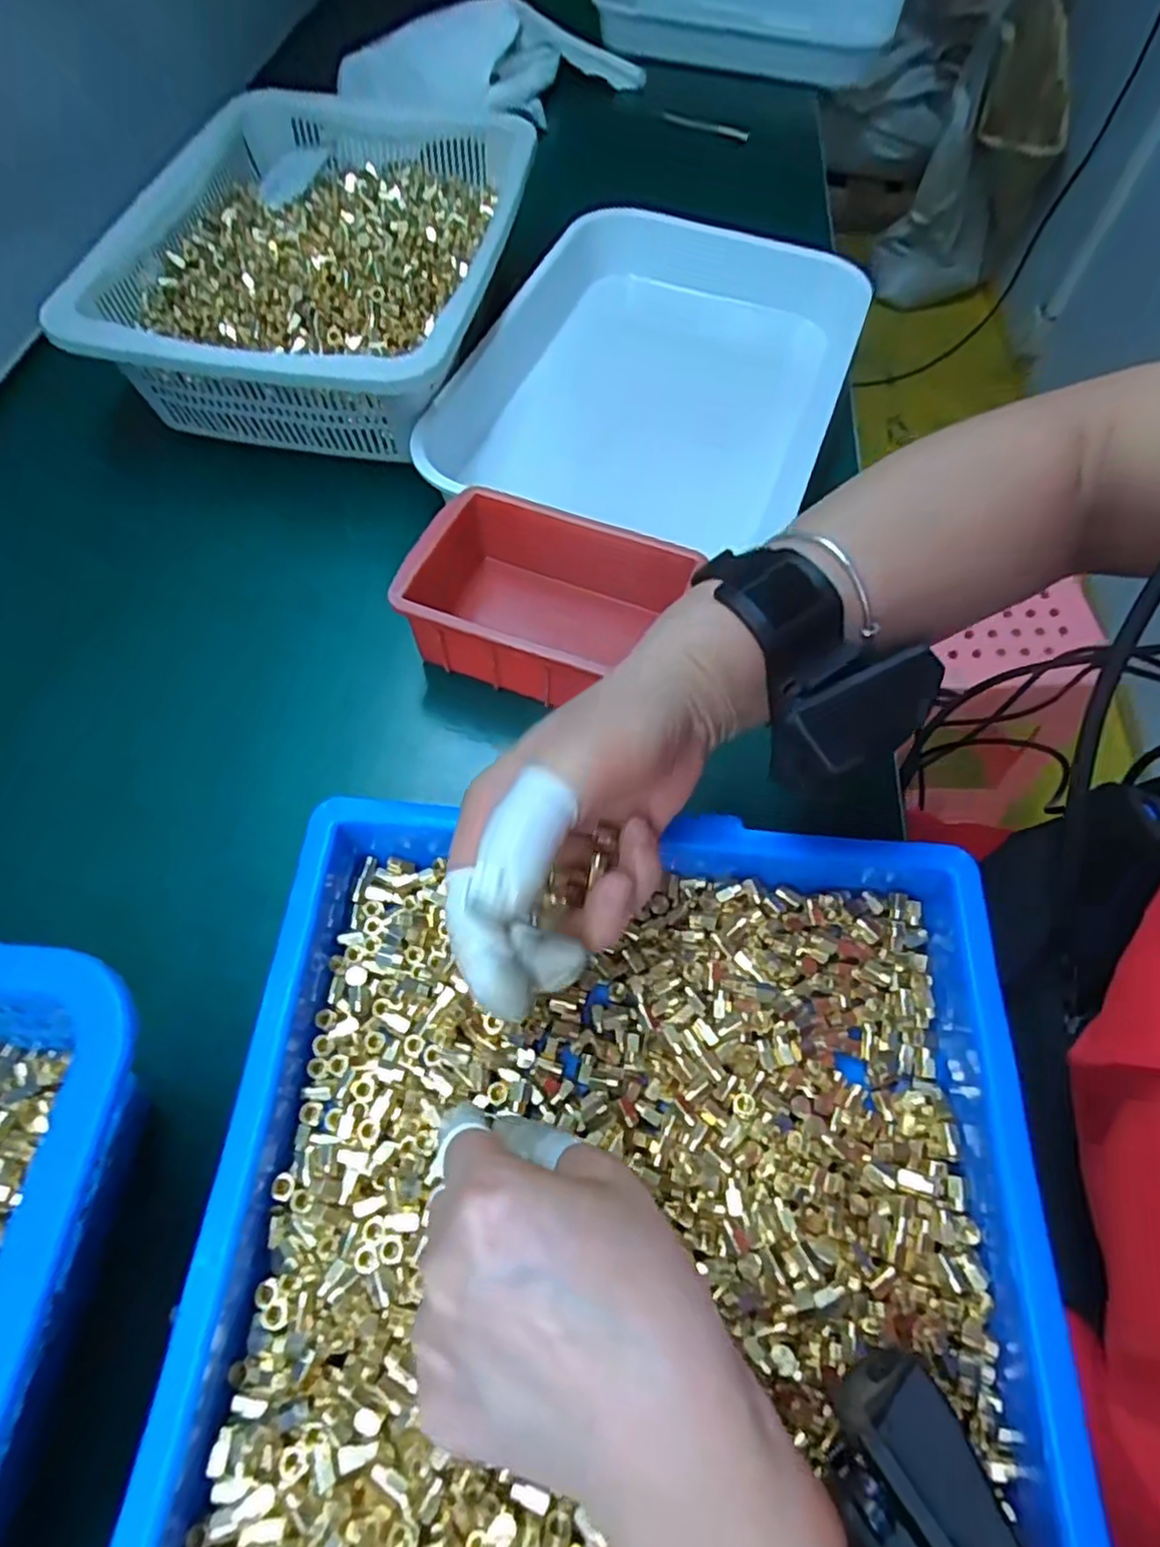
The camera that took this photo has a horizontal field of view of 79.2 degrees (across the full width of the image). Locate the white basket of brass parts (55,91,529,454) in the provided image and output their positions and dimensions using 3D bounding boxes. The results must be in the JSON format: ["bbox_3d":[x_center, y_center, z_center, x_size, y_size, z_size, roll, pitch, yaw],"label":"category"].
[{"bbox_3d":[-0.162,-0.350,0.490,0.232,0.081,0.322,10,62,3],"label":"white basket of brass parts"}]

